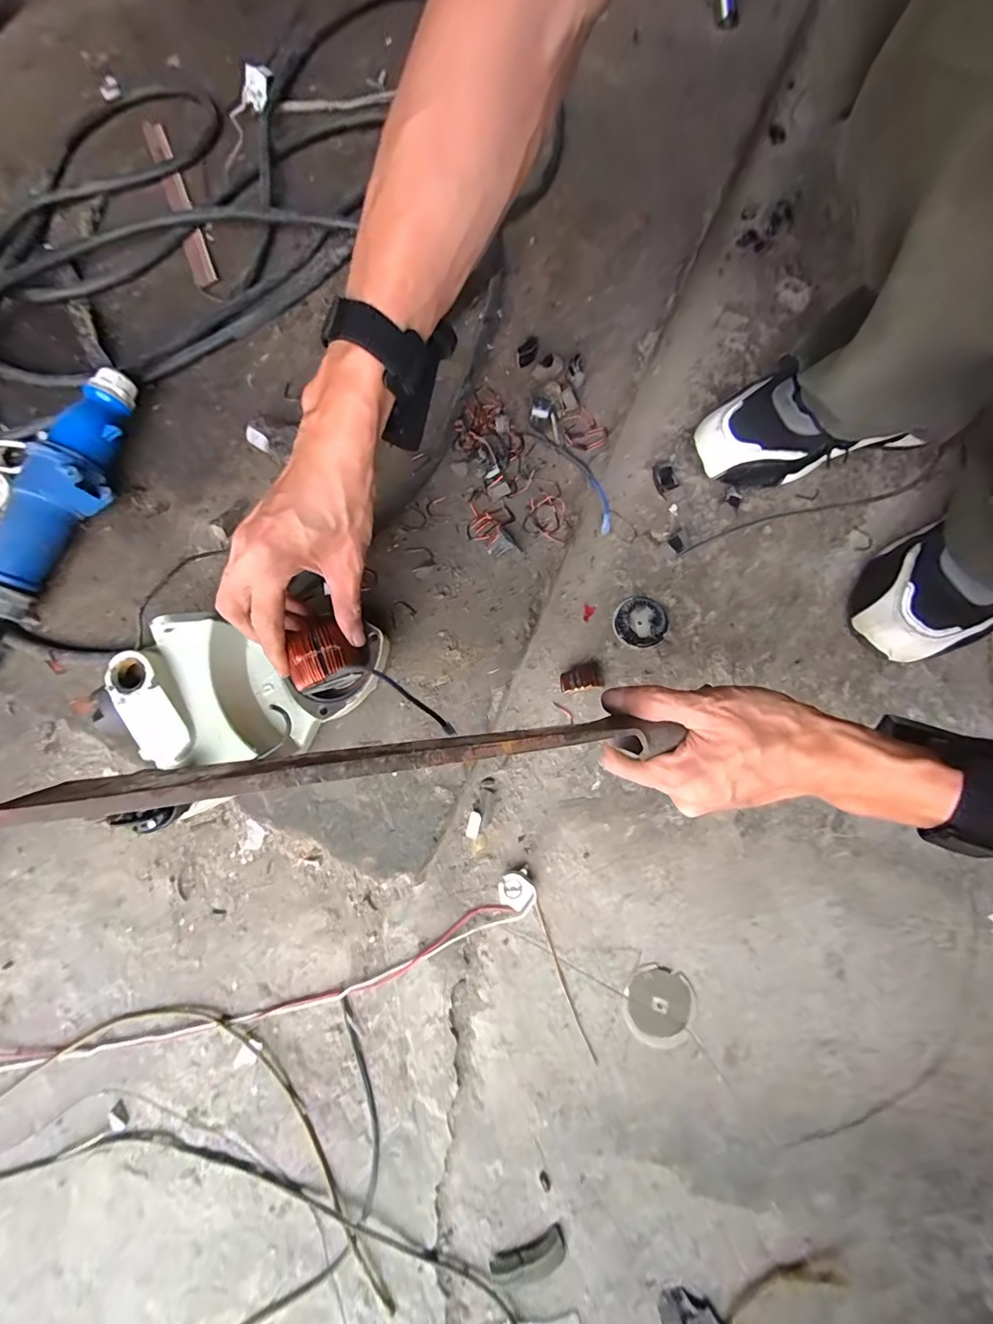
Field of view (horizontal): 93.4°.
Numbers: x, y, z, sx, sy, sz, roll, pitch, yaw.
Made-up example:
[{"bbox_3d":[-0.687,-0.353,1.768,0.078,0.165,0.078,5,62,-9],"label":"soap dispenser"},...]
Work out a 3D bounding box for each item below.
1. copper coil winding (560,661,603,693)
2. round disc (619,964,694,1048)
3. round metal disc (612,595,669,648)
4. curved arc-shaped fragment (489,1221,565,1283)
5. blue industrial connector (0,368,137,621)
[{"bbox_3d":[0.077,0.016,0.431,0.038,0.021,0.024,-16,76,-3],"label":"copper coil winding"},{"bbox_3d":[0.128,0.273,0.370,0.055,0.004,0.054,0,76,1],"label":"round disc"},{"bbox_3d":[0.139,-0.038,0.448,0.051,0.010,0.048,0,76,1],"label":"round metal disc"},{"bbox_3d":[0.024,0.426,0.332,0.055,0.006,0.023,-23,76,-4],"label":"curved arc-shaped fragment"},{"bbox_3d":[-0.385,-0.152,0.420,0.060,0.050,0.240,18,78,5],"label":"blue industrial connector"}]

